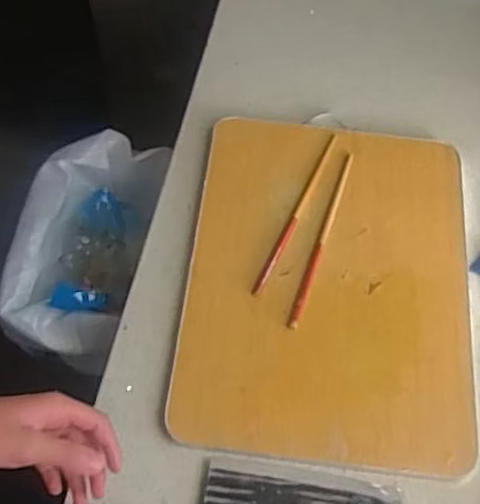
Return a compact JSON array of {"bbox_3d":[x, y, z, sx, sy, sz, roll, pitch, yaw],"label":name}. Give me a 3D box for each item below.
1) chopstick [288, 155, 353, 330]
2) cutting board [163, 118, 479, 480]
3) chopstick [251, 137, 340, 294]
[{"bbox_3d":[0.091,-0.018,0.718,0.010,0.005,0.229,18,61,8],"label":"chopstick"},{"bbox_3d":[0.093,0.026,0.703,0.299,0.018,0.387,7,60,0],"label":"cutting board"},{"bbox_3d":[0.067,-0.048,0.736,0.011,0.004,0.230,24,62,12],"label":"chopstick"}]

